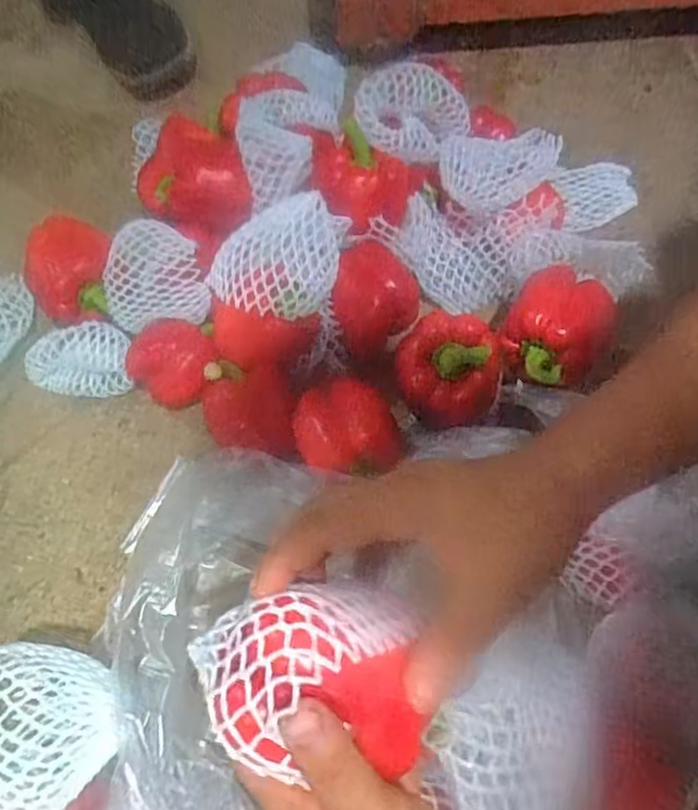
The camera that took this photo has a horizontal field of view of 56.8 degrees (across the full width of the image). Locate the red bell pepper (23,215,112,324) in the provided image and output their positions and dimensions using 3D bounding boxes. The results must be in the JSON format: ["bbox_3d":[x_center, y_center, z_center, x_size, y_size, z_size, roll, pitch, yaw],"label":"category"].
[{"bbox_3d":[-0.267,-0.128,0.625,0.085,0.080,0.091,0,66,1],"label":"red bell pepper"}]

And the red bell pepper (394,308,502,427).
[{"bbox_3d":[0.086,-0.027,0.594,0.087,0.085,0.091,5,67,3],"label":"red bell pepper"}]

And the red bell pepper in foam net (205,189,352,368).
[{"bbox_3d":[-0.060,-0.110,0.560,0.131,0.099,0.097,-12,67,-4],"label":"red bell pepper in foam net"}]

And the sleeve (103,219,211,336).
[{"bbox_3d":[-0.181,-0.122,0.605,0.096,0.060,0.087,-5,66,-1],"label":"sleeve"}]

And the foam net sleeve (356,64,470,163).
[{"bbox_3d":[0.059,-0.296,0.649,0.116,0.082,0.055,17,27,-28],"label":"foam net sleeve"}]

